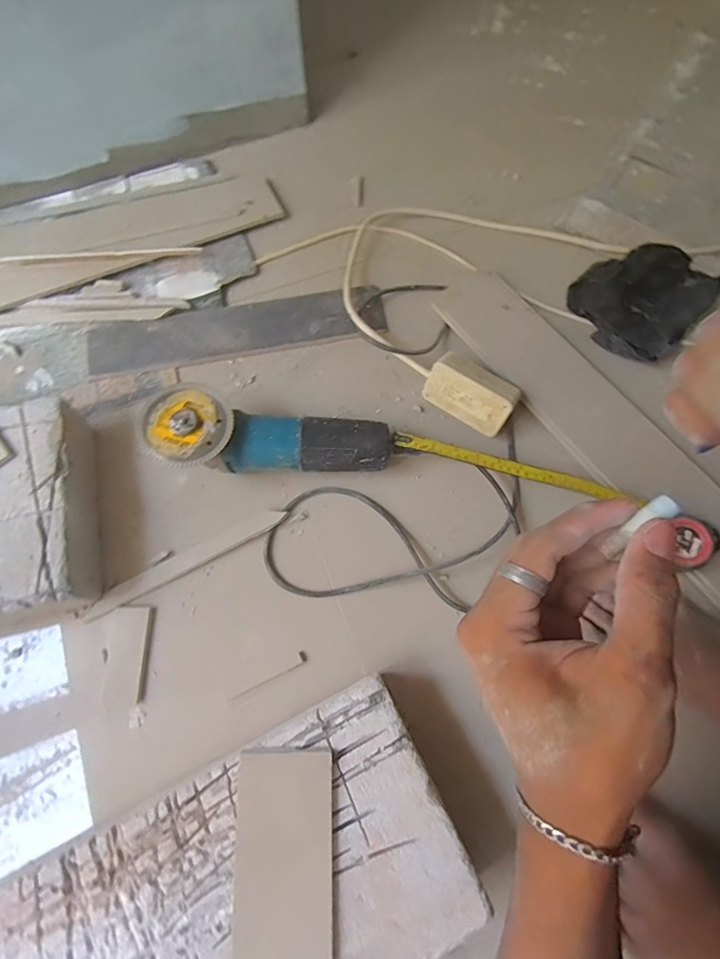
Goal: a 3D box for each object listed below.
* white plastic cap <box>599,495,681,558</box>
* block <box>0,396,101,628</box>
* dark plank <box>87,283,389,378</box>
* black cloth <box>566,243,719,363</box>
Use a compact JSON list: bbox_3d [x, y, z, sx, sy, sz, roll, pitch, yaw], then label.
[{"bbox_3d":[0.125,0.022,0.210,0.037,0.008,0.010,-42,78,10],"label":"white plastic cap"},{"bbox_3d":[-0.401,0.044,0.518,0.196,0.075,0.231,-12,75,-4],"label":"block"},{"bbox_3d":[-0.163,-0.206,0.631,0.391,0.011,0.081,-10,75,-3],"label":"dark plank"},{"bbox_3d":[0.376,-0.248,0.621,0.179,0.033,0.146,-43,79,-11],"label":"black cloth"}]

